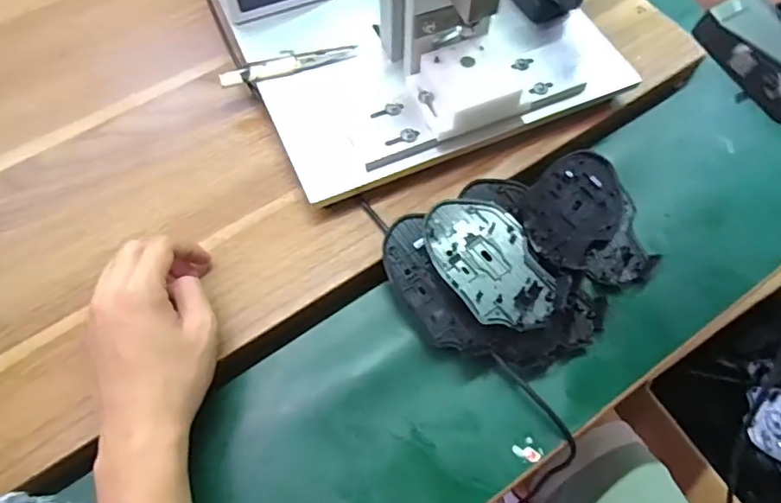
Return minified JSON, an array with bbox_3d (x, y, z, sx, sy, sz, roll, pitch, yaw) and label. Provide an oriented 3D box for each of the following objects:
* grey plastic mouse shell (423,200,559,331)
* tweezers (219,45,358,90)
[{"bbox_3d":[0.074,0.008,0.409,0.069,0.013,0.113,-30,68,-15],"label":"grey plastic mouse shell"},{"bbox_3d":[-0.089,-0.162,0.473,0.116,0.008,0.021,-20,66,-11],"label":"tweezers"}]

